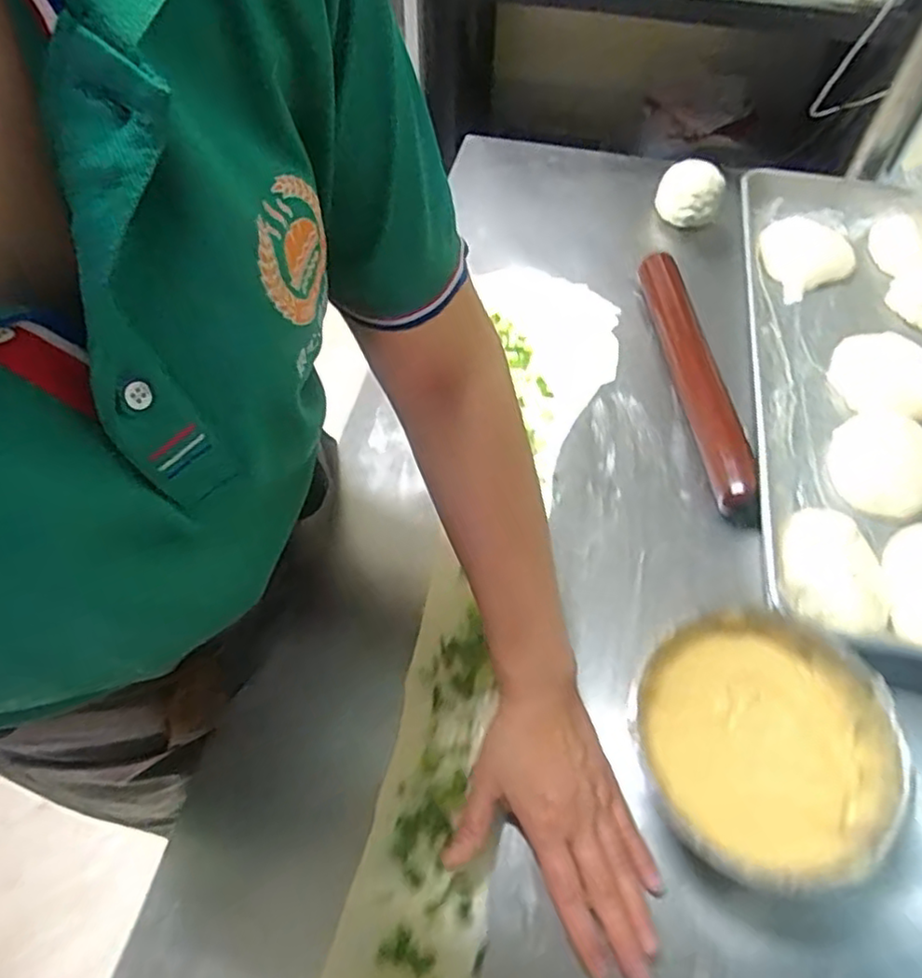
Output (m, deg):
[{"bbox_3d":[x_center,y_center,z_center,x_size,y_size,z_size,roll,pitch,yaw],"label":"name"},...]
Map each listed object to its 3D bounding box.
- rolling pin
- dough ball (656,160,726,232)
[{"bbox_3d":[0.224,-0.118,0.639,0.035,0.037,0.317,-3,57,-2],"label":"rolling pin"},{"bbox_3d":[0.278,-0.360,0.794,0.079,0.054,0.072,0,57,0],"label":"dough ball"}]

